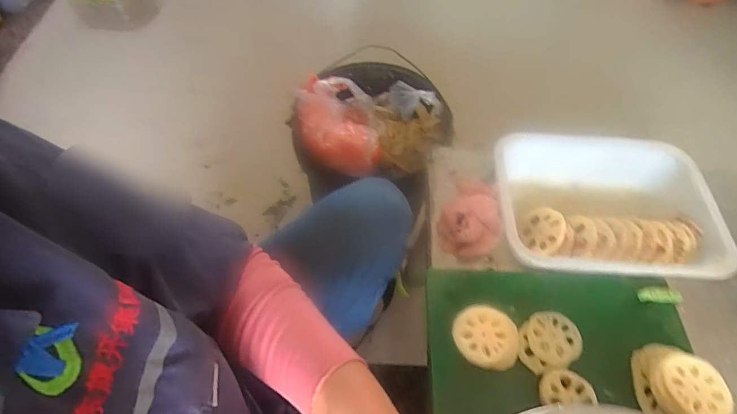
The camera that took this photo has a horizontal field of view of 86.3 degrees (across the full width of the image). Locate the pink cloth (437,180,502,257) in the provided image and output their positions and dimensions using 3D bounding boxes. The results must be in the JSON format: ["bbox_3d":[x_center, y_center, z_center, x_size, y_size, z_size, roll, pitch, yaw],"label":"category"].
[{"bbox_3d":[0.148,0.016,0.558,0.081,0.051,0.103,27,62,13],"label":"pink cloth"}]

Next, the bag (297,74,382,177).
[{"bbox_3d":[-0.057,-0.162,0.764,0.155,0.090,0.201,-4,59,-5],"label":"bag"}]

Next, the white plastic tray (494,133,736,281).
[{"bbox_3d":[0.325,0.003,0.547,0.283,0.081,0.200,6,59,1],"label":"white plastic tray"}]

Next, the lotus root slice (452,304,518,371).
[{"bbox_3d":[0.137,0.151,0.462,0.072,0.021,0.071,1,59,-2],"label":"lotus root slice"}]

